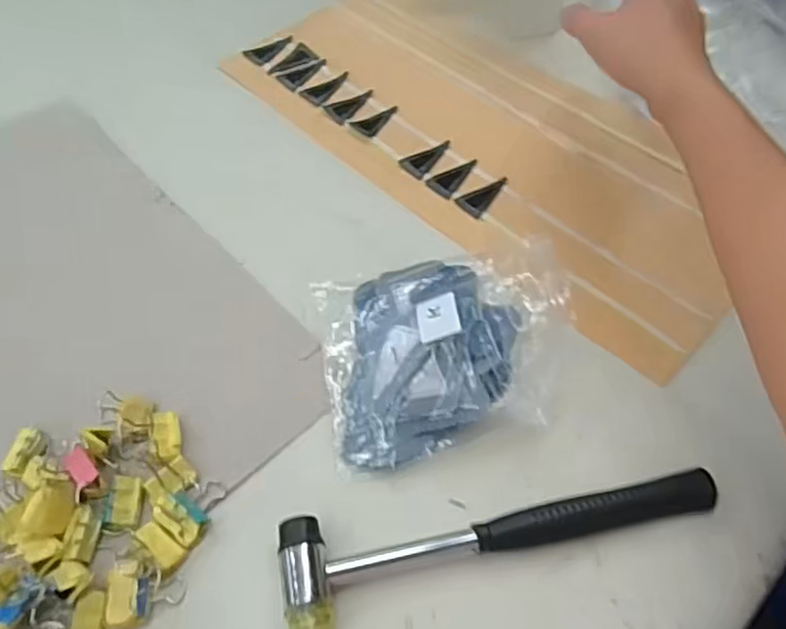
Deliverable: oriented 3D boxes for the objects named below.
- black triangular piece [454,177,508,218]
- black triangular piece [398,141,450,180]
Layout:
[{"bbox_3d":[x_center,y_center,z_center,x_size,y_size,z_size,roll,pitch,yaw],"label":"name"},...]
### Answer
[{"bbox_3d":[0.072,-0.088,0.487,0.045,0.004,0.024,-23,63,-14],"label":"black triangular piece"},{"bbox_3d":[0.028,-0.126,0.511,0.023,0.004,0.047,37,62,19],"label":"black triangular piece"}]

